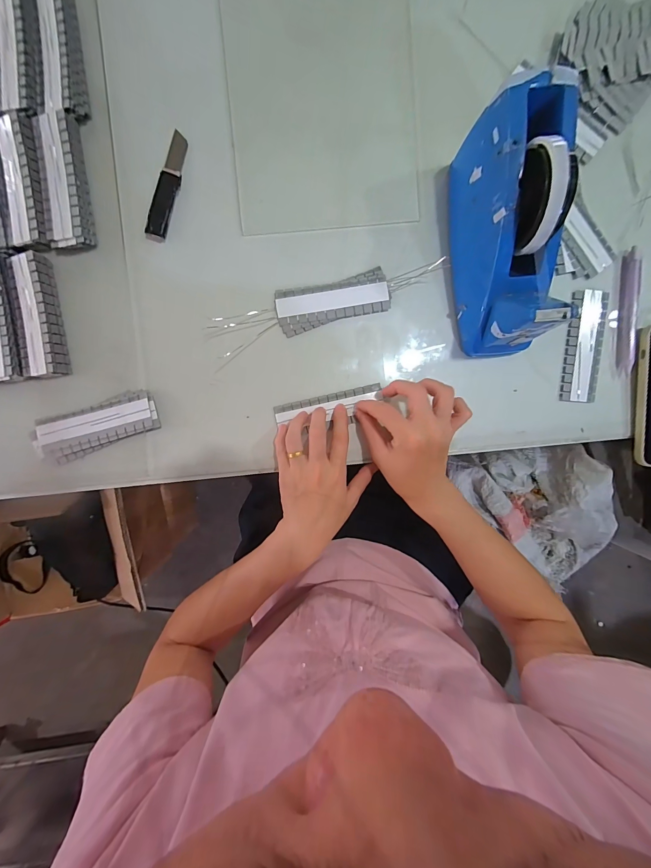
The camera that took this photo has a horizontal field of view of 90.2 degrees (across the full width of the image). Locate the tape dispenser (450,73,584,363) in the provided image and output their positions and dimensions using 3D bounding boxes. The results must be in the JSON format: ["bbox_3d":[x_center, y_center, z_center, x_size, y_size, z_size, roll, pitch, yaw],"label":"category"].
[{"bbox_3d":[0.178,-0.189,0.309,0.067,0.118,0.205,-7,94,-1],"label":"tape dispenser"}]

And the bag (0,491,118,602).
[{"bbox_3d":[-0.571,0.246,0.690,0.253,0.069,0.227,-7,94,-1],"label":"bag"}]

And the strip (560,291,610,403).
[{"bbox_3d":[0.296,-0.099,0.369,0.040,0.004,0.124,3,94,-1],"label":"strip"}]

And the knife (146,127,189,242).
[{"bbox_3d":[-0.172,-0.269,0.355,0.023,0.005,0.115,18,93,-2],"label":"knife"}]

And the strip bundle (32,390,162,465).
[{"bbox_3d":[-0.254,-0.008,0.362,0.133,0.018,0.050,-17,94,0],"label":"strip bundle"}]

